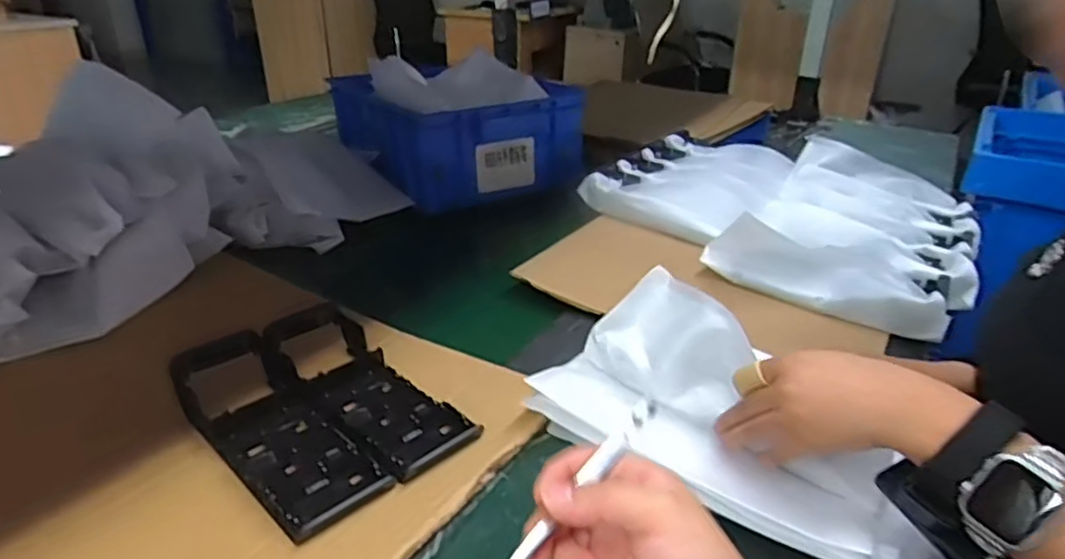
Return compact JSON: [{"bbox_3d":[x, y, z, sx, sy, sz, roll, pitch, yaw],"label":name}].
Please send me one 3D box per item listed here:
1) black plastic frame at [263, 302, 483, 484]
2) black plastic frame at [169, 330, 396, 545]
[{"bbox_3d":[-0.145,0.085,0.560,0.085,0.038,0.217,-22,34,-38],"label":"black plastic frame"},{"bbox_3d":[-0.199,0.112,0.505,0.086,0.045,0.207,-23,34,-39],"label":"black plastic frame"}]

